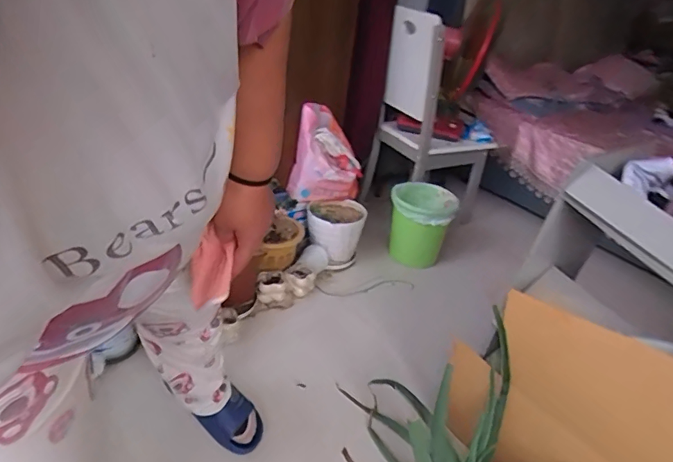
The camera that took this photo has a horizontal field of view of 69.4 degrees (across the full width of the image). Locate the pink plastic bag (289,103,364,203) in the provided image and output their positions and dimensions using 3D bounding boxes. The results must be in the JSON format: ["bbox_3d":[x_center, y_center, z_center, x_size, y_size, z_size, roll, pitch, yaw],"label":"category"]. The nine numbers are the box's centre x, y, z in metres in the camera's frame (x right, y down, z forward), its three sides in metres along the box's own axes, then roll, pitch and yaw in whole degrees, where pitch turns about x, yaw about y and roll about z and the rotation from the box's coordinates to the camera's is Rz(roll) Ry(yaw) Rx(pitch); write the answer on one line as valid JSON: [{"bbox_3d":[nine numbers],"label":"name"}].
[{"bbox_3d":[-0.036,-0.293,1.900,0.264,0.329,0.201,8,30,0],"label":"pink plastic bag"}]

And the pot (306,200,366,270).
[{"bbox_3d":[-0.009,0.004,1.867,0.213,0.185,0.215,6,30,-3],"label":"pot"}]

